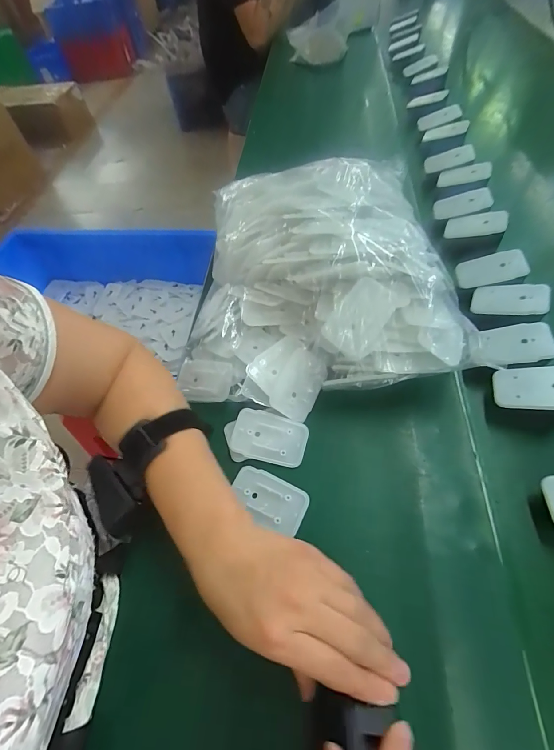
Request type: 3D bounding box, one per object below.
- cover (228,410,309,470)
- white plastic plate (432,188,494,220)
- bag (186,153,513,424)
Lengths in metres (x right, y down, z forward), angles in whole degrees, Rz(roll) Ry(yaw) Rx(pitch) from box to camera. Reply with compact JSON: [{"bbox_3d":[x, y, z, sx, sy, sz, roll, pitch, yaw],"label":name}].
[{"bbox_3d":[-0.007,0.059,0.336,0.069,0.004,0.044,13,73,8],"label":"cover"},{"bbox_3d":[0.248,-0.227,0.476,0.069,0.014,0.031,1,80,41],"label":"white plastic plate"},{"bbox_3d":[0.025,-0.118,0.388,0.271,0.109,0.305,-8,55,2],"label":"bag"}]

